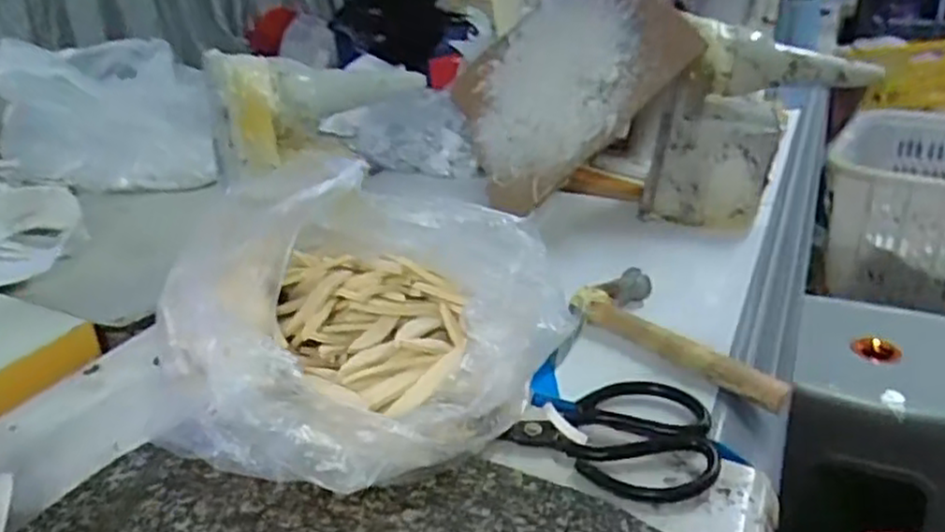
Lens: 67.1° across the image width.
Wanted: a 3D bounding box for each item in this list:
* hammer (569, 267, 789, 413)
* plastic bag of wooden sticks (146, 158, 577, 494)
[{"bbox_3d":[0.170,0.048,0.562,0.175,0.025,0.081,20,33,37],"label":"hammer"},{"bbox_3d":[-0.067,0.025,0.442,0.194,0.170,0.218,21,34,38],"label":"plastic bag of wooden sticks"}]

